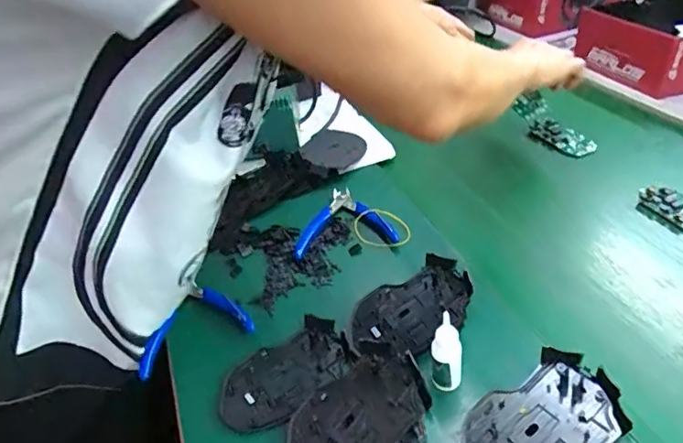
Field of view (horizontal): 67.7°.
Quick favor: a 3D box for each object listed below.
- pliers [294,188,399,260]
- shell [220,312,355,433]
[{"bbox_3d":[-0.006,-0.003,0.574,0.108,0.016,0.112,-13,37,-9],"label":"pliers"},{"bbox_3d":[-0.047,0.128,0.426,0.116,0.022,0.075,-22,39,-20],"label":"shell"}]

